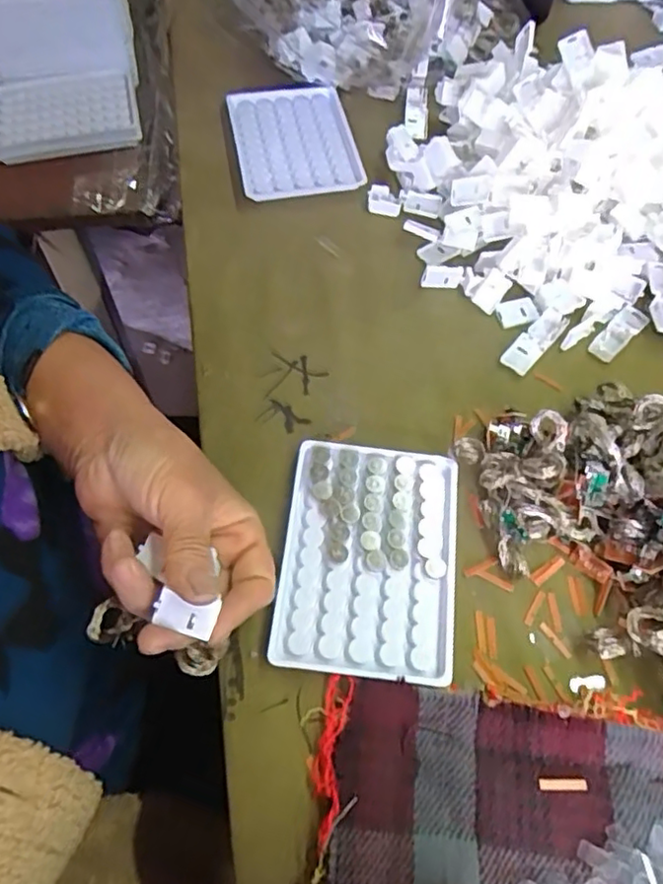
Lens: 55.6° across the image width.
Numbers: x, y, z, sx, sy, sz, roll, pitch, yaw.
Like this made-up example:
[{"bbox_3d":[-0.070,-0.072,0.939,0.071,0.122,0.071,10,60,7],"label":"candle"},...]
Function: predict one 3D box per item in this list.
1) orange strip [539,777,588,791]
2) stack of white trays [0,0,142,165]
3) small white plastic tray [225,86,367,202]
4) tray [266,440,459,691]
[{"bbox_3d":[0.107,0.158,0.290,0.022,0.004,0.005,2,62,0],"label":"orange strip"},{"bbox_3d":[-0.253,-0.359,0.571,0.132,0.081,0.187,-8,62,-6],"label":"stack of white trays"},{"bbox_3d":[-0.031,-0.244,0.514,0.094,0.016,0.122,-9,62,-6],"label":"small white plastic tray"},{"bbox_3d":[0.021,0.063,0.349,0.094,0.013,0.128,7,62,2],"label":"tray"}]

